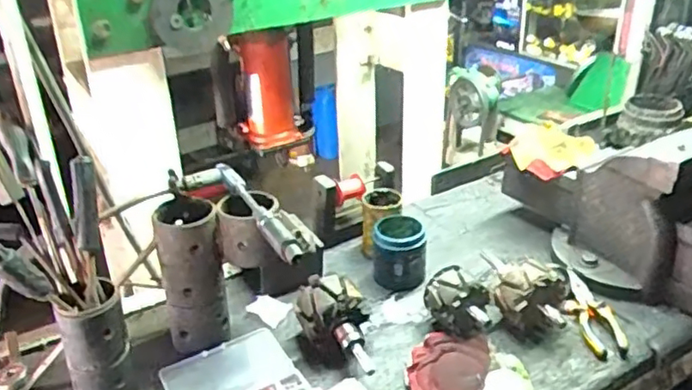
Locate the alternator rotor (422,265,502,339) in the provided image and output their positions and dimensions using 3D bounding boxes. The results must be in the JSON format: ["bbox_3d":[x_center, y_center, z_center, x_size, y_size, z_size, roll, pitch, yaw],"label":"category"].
[{"bbox_3d":[0.179,0.172,0.991,0.118,0.077,0.085,12,31,26],"label":"alternator rotor"}]

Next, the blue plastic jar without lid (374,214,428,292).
[{"bbox_3d":[0.094,0.102,1.099,0.086,0.098,0.094,0,27,5],"label":"blue plastic jar without lid"}]

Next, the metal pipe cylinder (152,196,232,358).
[{"bbox_3d":[-0.225,0.125,0.940,0.089,0.222,0.084,-8,28,-12],"label":"metal pipe cylinder"}]

